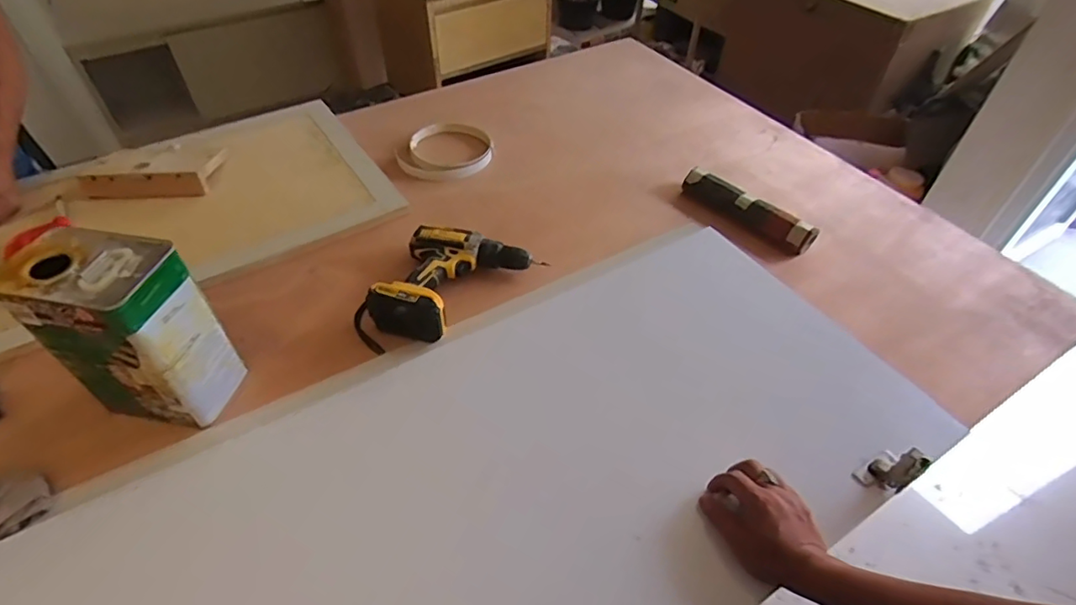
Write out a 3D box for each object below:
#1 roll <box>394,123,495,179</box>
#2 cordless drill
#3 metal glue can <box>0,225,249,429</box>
[{"bbox_3d":[-0.190,-0.312,1.144,0.194,0.026,0.166,-12,49,-14],"label":"roll"},{"bbox_3d":[-0.147,-0.032,0.846,0.197,0.063,0.246,21,50,15],"label":"cordless drill"},{"bbox_3d":[-0.482,0.032,0.668,0.169,0.209,0.107,13,48,9],"label":"metal glue can"}]

